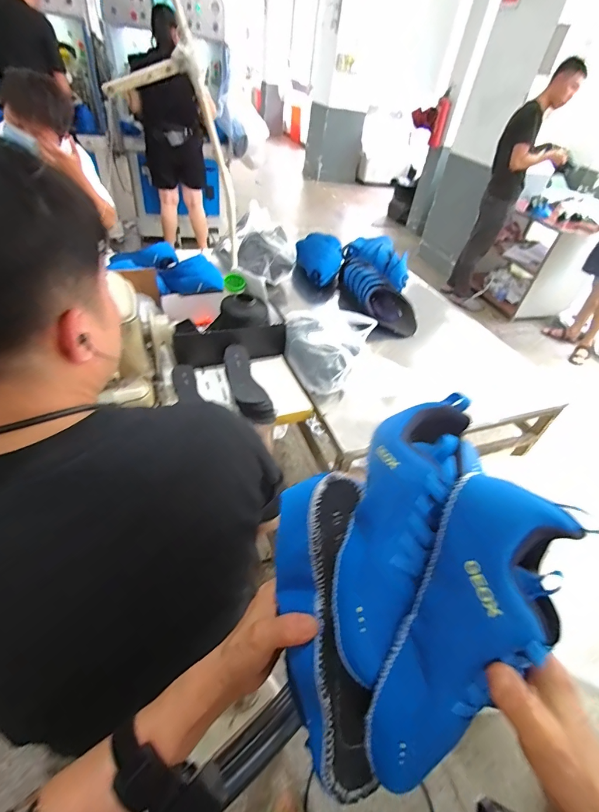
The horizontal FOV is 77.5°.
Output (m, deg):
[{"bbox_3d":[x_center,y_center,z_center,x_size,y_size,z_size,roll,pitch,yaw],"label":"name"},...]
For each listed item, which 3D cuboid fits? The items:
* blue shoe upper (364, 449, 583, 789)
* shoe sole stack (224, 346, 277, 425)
[{"bbox_3d":[0.108,0.153,0.249,0.072,0.047,0.222,25,88,19],"label":"blue shoe upper"},{"bbox_3d":[-0.141,-0.059,0.979,0.083,0.045,0.281,-14,48,-17],"label":"shoe sole stack"}]

